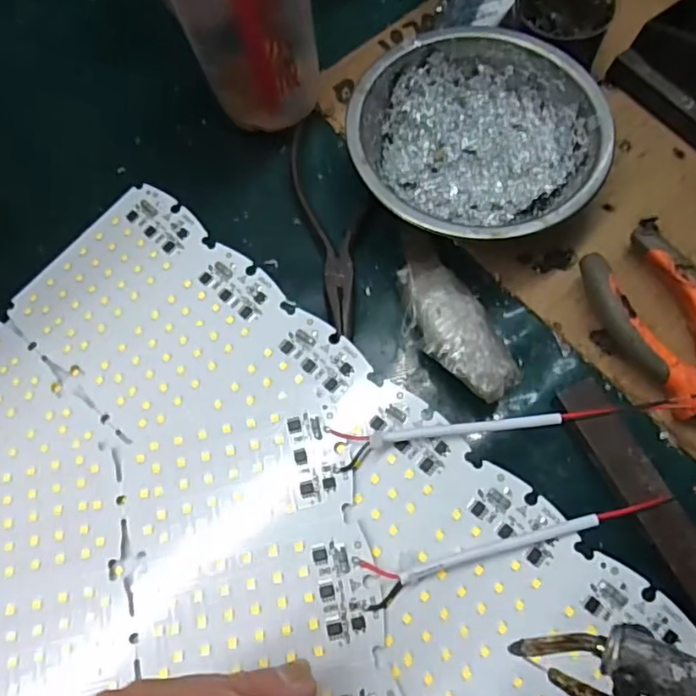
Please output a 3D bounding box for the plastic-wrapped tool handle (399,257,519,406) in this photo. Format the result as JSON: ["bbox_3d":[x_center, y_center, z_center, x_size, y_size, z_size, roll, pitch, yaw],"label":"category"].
[{"bbox_3d":[0.048,-0.009,0.287,0.036,0.024,0.078,-22,70,-9],"label":"plastic-wrapped tool handle"}]

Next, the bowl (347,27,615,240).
[{"bbox_3d":[0.064,-0.103,0.313,0.123,0.042,0.120,0,68,-1],"label":"bowl"}]

